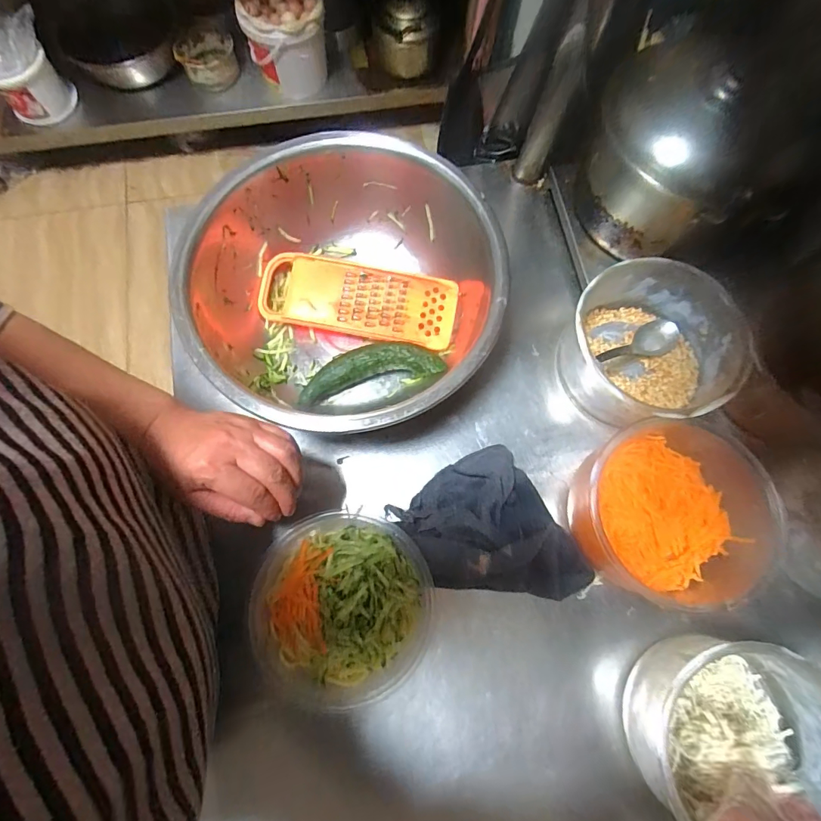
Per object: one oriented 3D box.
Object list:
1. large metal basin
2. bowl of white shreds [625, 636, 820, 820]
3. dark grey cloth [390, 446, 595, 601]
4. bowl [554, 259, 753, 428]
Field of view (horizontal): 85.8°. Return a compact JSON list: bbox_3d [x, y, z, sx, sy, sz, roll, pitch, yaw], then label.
[{"bbox_3d":[-0.066,-0.126,0.501,0.316,0.132,0.324,0,74,-1],"label":"large metal basin"},{"bbox_3d":[0.296,0.282,0.399,0.165,0.092,0.139,7,74,1],"label":"bowl of white shreds"},{"bbox_3d":[0.086,0.137,0.462,0.148,0.049,0.179,-32,77,-9],"label":"dark grey cloth"},{"bbox_3d":[0.259,-0.071,0.492,0.163,0.090,0.167,0,74,-1],"label":"bowl"}]

